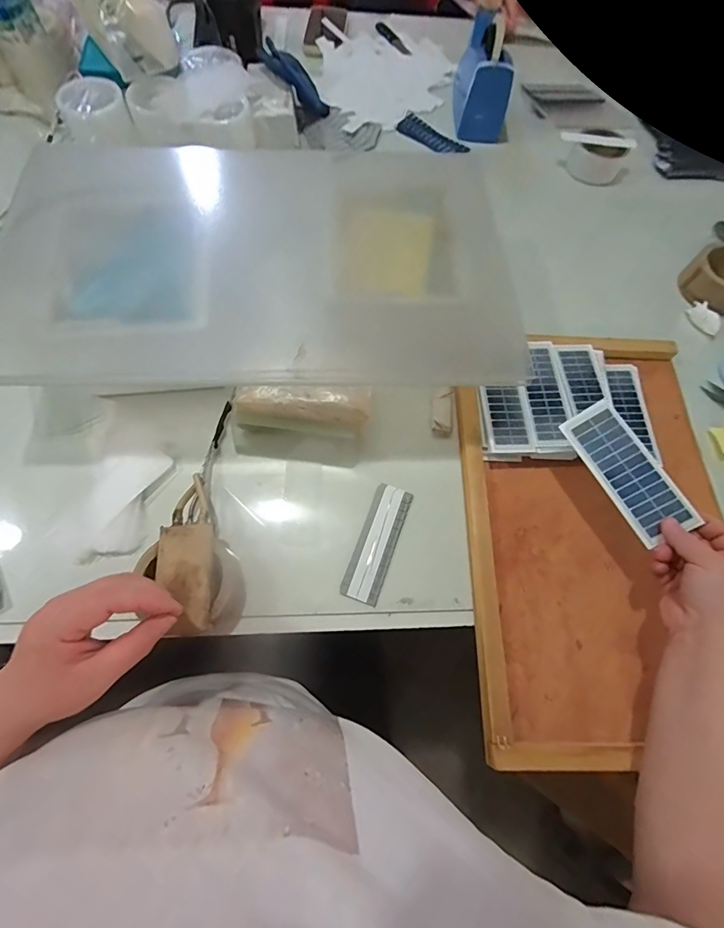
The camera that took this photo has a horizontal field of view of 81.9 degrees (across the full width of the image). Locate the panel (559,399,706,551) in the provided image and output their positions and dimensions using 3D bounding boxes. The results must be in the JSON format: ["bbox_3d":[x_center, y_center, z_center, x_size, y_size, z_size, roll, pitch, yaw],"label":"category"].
[{"bbox_3d":[0.261,0.005,0.412,0.054,0.007,0.138,-35,72,19],"label":"panel"}]

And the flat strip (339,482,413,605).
[{"bbox_3d":[0.018,0.085,0.457,0.041,0.005,0.129,21,68,5],"label":"flat strip"}]

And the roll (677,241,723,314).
[{"bbox_3d":[0.513,-0.264,0.601,0.091,0.046,0.097,1,68,-3],"label":"roll"}]

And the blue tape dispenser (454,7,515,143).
[{"bbox_3d":[0.210,-0.670,0.723,0.077,0.099,0.172,6,67,-1],"label":"blue tape dispenser"}]

